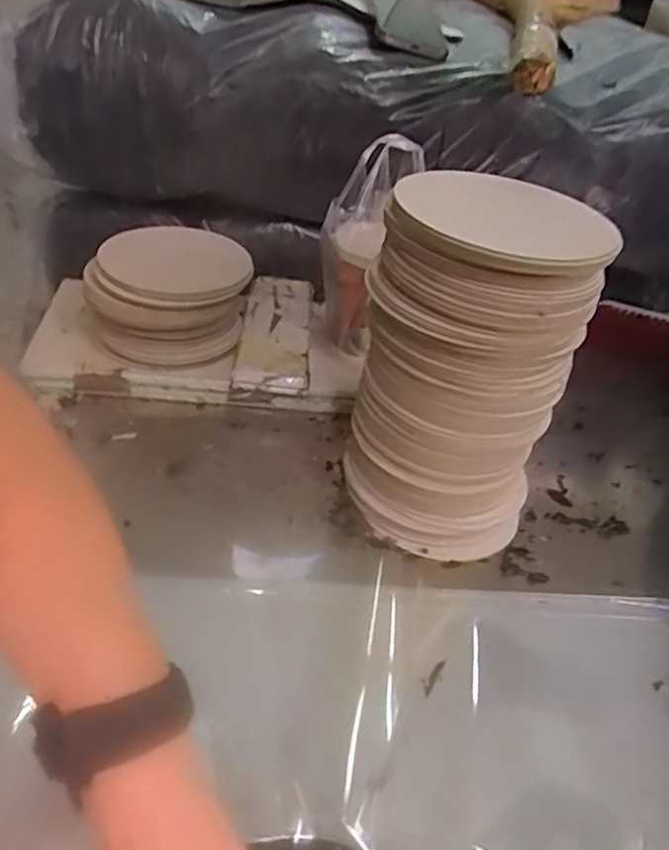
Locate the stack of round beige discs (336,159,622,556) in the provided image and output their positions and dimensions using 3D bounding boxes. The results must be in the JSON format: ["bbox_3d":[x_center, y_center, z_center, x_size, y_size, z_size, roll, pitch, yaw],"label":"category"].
[{"bbox_3d":[0.096,-0.039,0.486,0.149,0.261,0.133,19,40,12],"label":"stack of round beige discs"}]

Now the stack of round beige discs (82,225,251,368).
[{"bbox_3d":[-0.169,-0.134,0.650,0.157,0.071,0.142,7,40,-3],"label":"stack of round beige discs"}]

